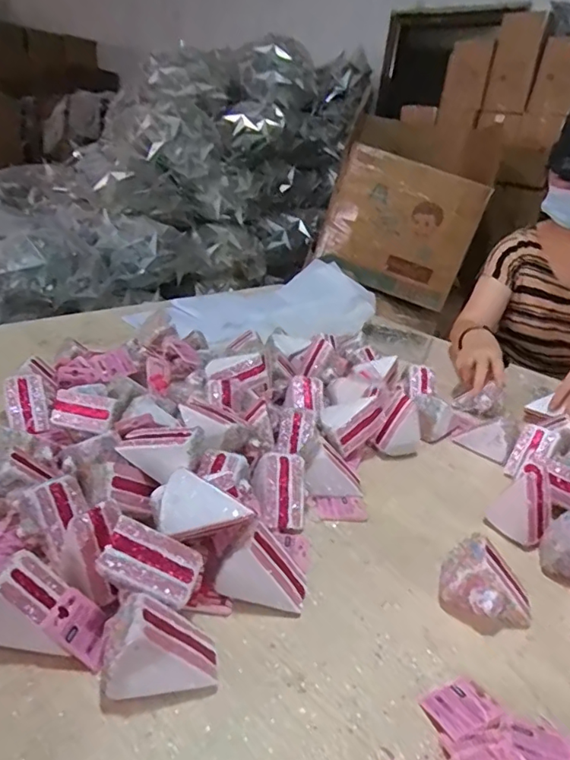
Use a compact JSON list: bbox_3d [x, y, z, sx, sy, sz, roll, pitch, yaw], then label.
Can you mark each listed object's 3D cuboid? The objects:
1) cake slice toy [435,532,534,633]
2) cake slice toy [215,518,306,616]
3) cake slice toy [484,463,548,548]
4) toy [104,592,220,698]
[{"bbox_3d":[0.204,0.202,0.537,0.091,0.065,0.061,19,27,24],"label":"cake slice toy"},{"bbox_3d":[-0.019,0.180,0.526,0.086,0.065,0.052,9,24,4],"label":"cake slice toy"},{"bbox_3d":[0.286,0.147,0.648,0.067,0.083,0.048,23,29,32],"label":"cake slice toy"},{"bbox_3d":[-0.099,0.211,0.435,0.088,0.063,0.049,0,25,-15],"label":"toy"}]

